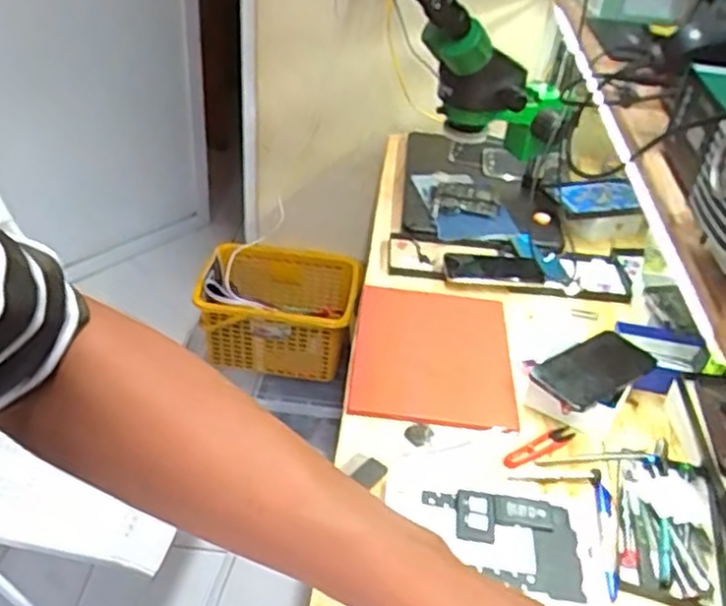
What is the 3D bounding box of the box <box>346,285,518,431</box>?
[{"bbox_3d":[0.087,0.060,0.907,0.189,0.018,0.252,6,35,0],"label":"box"}]

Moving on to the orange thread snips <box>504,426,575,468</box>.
[{"bbox_3d":[0.193,0.157,0.788,0.096,0.006,0.024,-19,43,-31],"label":"orange thread snips"}]

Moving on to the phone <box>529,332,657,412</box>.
[{"bbox_3d":[0.263,0.074,0.830,0.142,0.016,0.088,-21,39,-23],"label":"phone"}]

